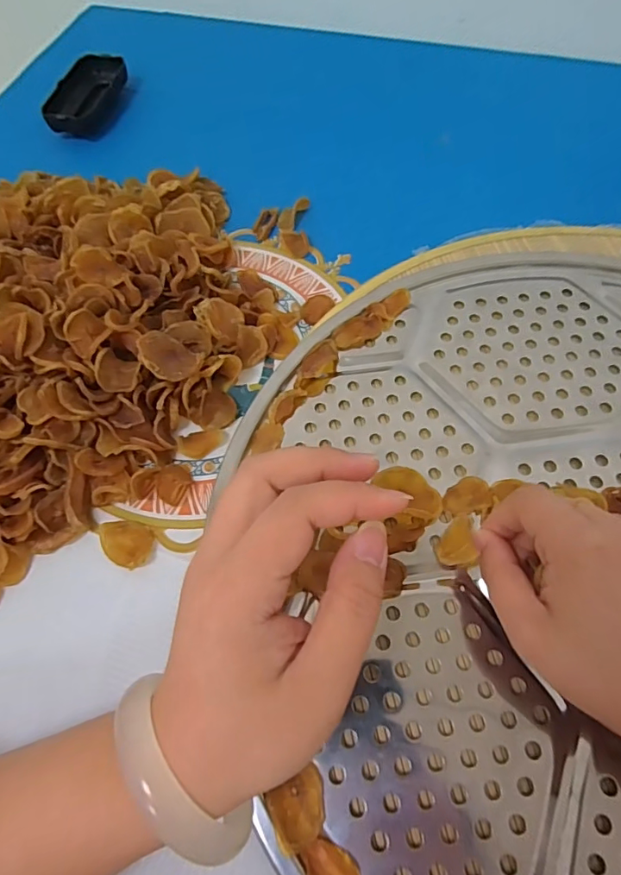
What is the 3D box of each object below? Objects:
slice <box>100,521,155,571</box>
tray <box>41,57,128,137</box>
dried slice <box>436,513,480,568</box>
[{"bbox_3d":[-0.114,0.065,0.309,0.034,0.006,0.027,14,65,10],"label":"slice"},{"bbox_3d":[-0.226,-0.343,0.511,0.055,0.028,0.103,5,64,6],"label":"tray"},{"bbox_3d":[0.083,0.060,0.287,0.020,0.004,0.028,-9,66,25],"label":"dried slice"}]

